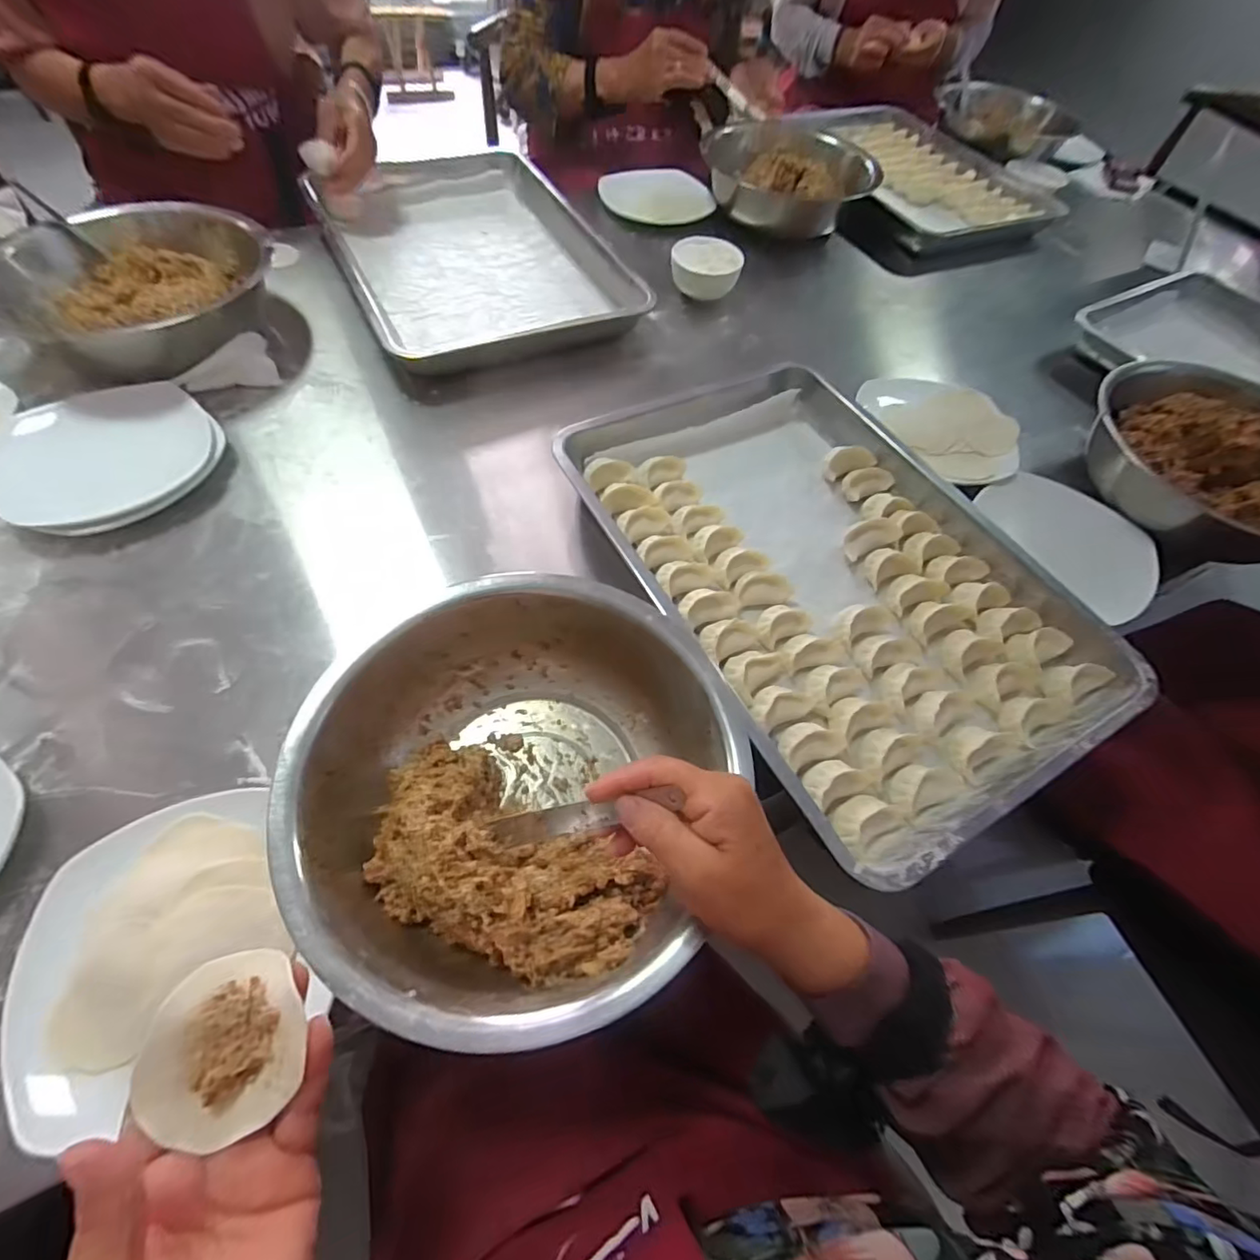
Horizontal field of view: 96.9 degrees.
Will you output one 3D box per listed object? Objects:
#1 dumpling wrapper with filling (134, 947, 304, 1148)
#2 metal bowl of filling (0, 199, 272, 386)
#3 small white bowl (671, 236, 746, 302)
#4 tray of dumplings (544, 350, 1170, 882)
[{"bbox_3d":[-0.177,0.182,0.244,0.060,0.011,0.067,-2,69,-22],"label":"dumpling wrapper with filling"},{"bbox_3d":[-0.534,-0.381,0.622,0.237,0.087,0.237,2,58,-3],"label":"metal bowl of filling"},{"bbox_3d":[0.104,-0.494,0.782,0.096,0.061,0.094,2,58,-3],"label":"small white bowl"},{"bbox_3d":[0.181,-0.066,0.524,0.335,0.048,0.479,-24,63,-18],"label":"tray of dumplings"}]

